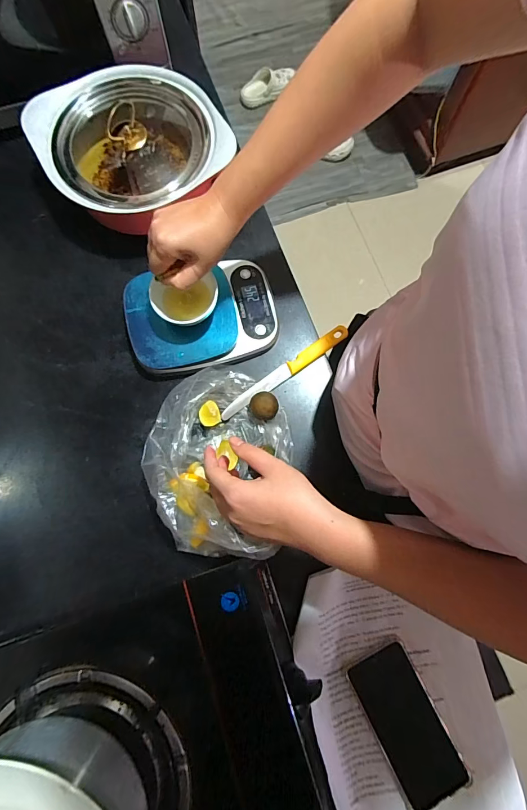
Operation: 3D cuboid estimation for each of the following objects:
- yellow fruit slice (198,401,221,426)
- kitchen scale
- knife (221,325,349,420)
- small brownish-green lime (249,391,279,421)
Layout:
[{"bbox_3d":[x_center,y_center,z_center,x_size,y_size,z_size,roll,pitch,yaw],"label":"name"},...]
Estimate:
[{"bbox_3d":[-0.073,0.012,0.494,0.027,0.013,0.033,-23,78,-3],"label":"yellow fruit slice"},{"bbox_3d":[-0.085,-0.125,0.509,0.196,0.032,0.143,-16,78,-2],"label":"kitchen scale"},{"bbox_3d":[0.032,-0.046,0.499,0.210,0.011,0.021,-37,80,-6],"label":"knife"},{"bbox_3d":[0.001,0.001,0.479,0.037,0.029,0.034,0,78,2],"label":"small brownish-green lime"}]

